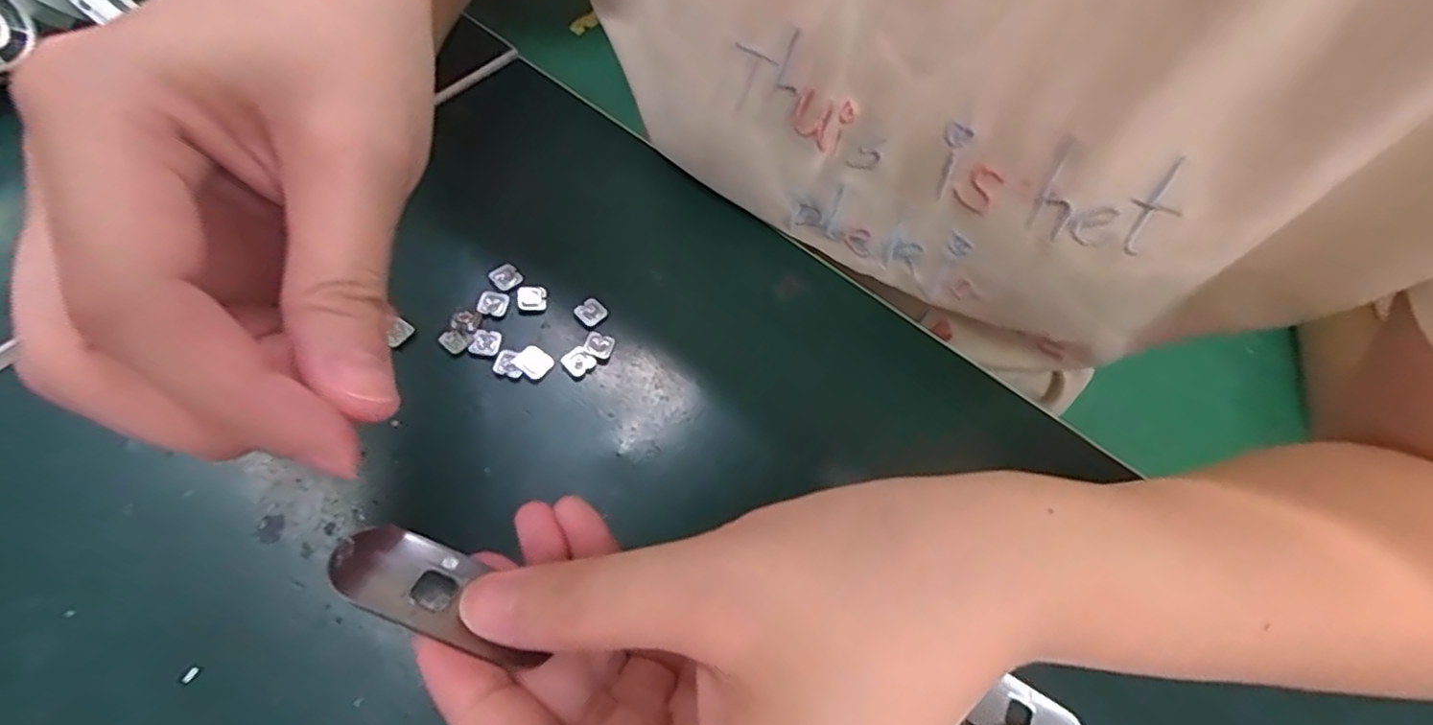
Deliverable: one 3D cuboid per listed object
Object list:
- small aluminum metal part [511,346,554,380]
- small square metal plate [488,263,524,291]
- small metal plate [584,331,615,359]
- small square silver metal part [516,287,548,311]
[{"bbox_3d":[-0.066,0.000,0.242,0.012,0.004,0.011,34,63,10],"label":"small aluminum metal part"},{"bbox_3d":[-0.080,-0.033,0.255,0.011,0.004,0.009,-39,74,-24],"label":"small square metal plate"},{"bbox_3d":[-0.044,-0.007,0.248,0.011,0.004,0.010,29,62,7],"label":"small metal plate"},{"bbox_3d":[-0.070,-0.024,0.254,0.011,0.004,0.010,3,62,-7],"label":"small square silver metal part"}]

